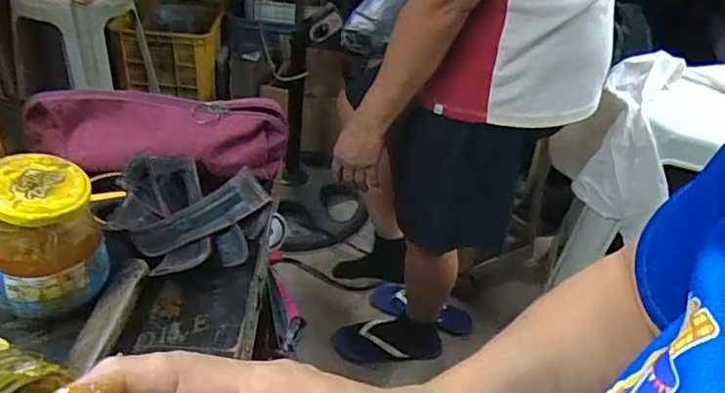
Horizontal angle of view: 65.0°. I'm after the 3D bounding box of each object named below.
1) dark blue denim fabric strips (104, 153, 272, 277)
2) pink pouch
[{"bbox_3d":[-0.140,0.011,0.459,0.109,0.040,0.126,-16,41,-29],"label":"dark blue denim fabric strips"},{"bbox_3d":[-0.190,-0.058,0.522,0.236,0.067,0.055,1,35,-7],"label":"pink pouch"}]

